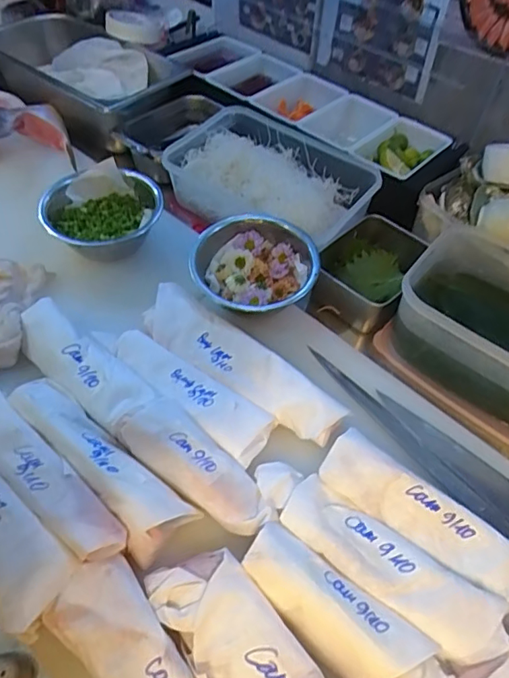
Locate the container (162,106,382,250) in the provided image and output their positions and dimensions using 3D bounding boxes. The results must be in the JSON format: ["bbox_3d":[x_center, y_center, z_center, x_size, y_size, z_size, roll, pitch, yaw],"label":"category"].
[{"bbox_3d":[0.025,-0.210,0.690,0.258,0.065,0.166,34,57,19],"label":"container"}]

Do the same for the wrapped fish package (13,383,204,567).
[{"bbox_3d":[-0.135,0.097,0.435,0.188,0.034,0.052,38,59,22],"label":"wrapped fish package"}]

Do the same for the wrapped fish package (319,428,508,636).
[{"bbox_3d":[0.152,0.155,0.421,0.207,0.032,0.057,34,57,19],"label":"wrapped fish package"}]

